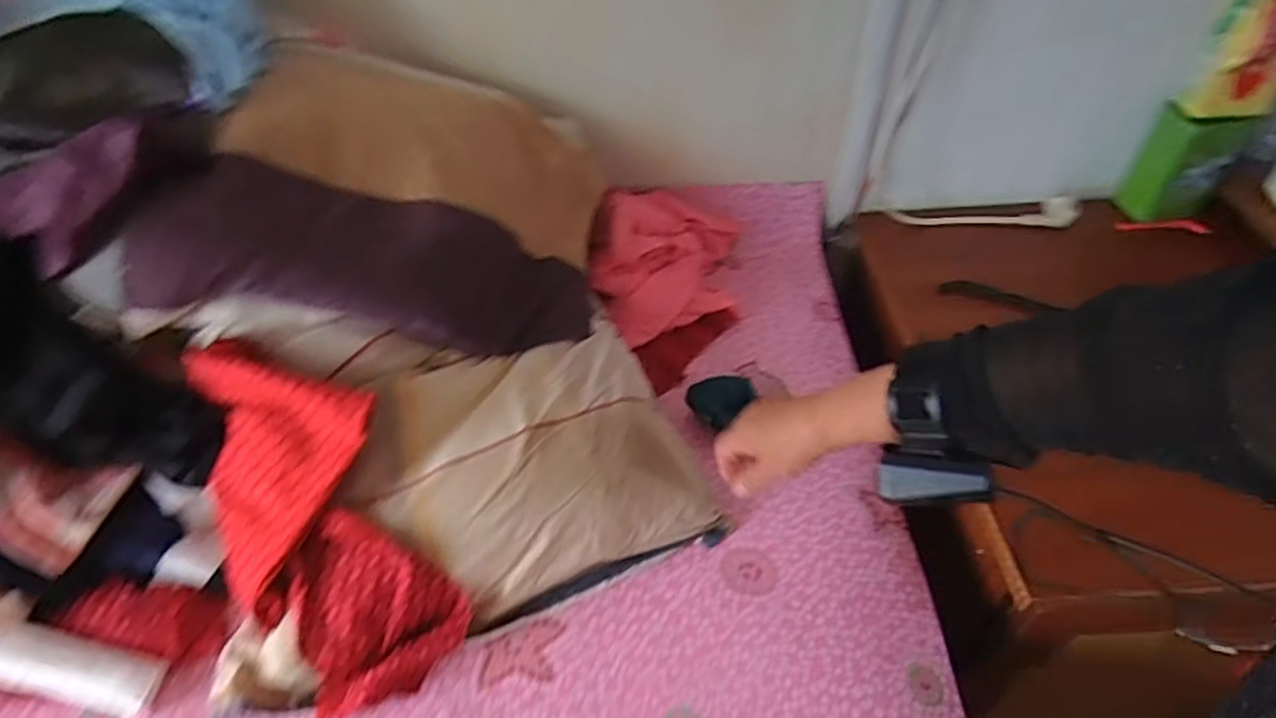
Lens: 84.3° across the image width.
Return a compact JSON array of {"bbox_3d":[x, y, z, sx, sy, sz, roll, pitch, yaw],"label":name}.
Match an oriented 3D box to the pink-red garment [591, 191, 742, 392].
[{"bbox_3d":[0.036,-0.098,0.853,0.184,0.107,0.262,0,46,2],"label":"pink-red garment"}]

